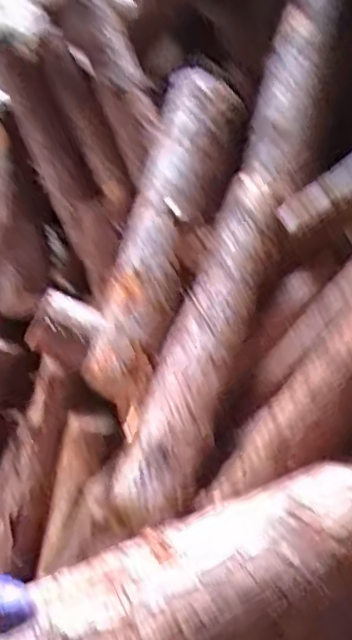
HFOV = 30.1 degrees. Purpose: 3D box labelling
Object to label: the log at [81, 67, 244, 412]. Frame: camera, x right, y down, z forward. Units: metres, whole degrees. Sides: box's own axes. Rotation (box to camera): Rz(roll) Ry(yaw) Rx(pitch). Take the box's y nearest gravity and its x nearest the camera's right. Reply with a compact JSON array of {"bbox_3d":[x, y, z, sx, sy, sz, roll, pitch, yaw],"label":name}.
[{"bbox_3d":[-0.011,-0.135,0.910,0.104,0.110,0.536,14,61,4],"label":"log"}]

